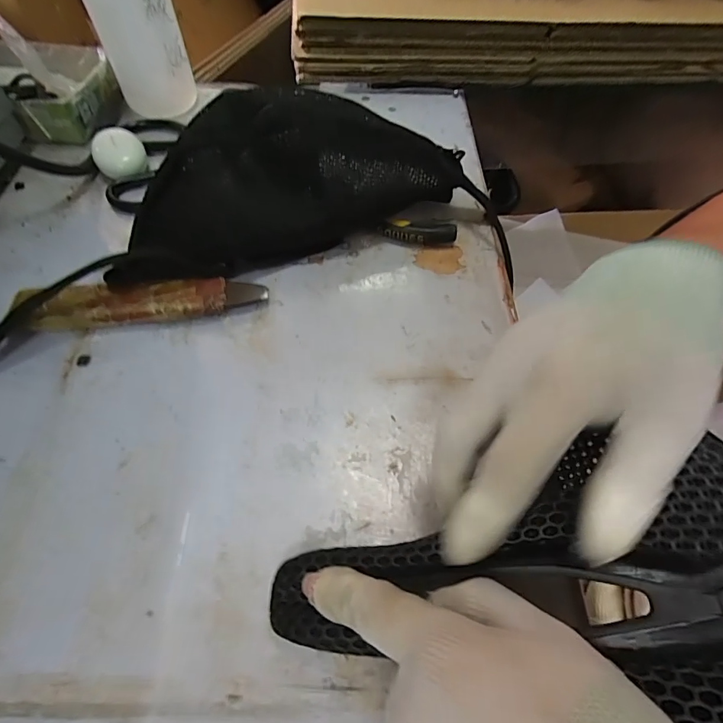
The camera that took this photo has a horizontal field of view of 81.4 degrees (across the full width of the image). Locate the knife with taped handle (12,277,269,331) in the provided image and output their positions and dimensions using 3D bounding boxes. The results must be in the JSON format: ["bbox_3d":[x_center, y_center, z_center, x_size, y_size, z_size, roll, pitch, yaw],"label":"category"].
[{"bbox_3d":[-0.164,-0.046,0.322,0.174,0.022,0.033,-7,58,-6],"label":"knife with taped handle"}]

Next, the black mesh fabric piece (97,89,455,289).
[{"bbox_3d":[-0.062,-0.147,0.348,0.290,0.091,0.086,-18,60,-13],"label":"black mesh fabric piece"}]

